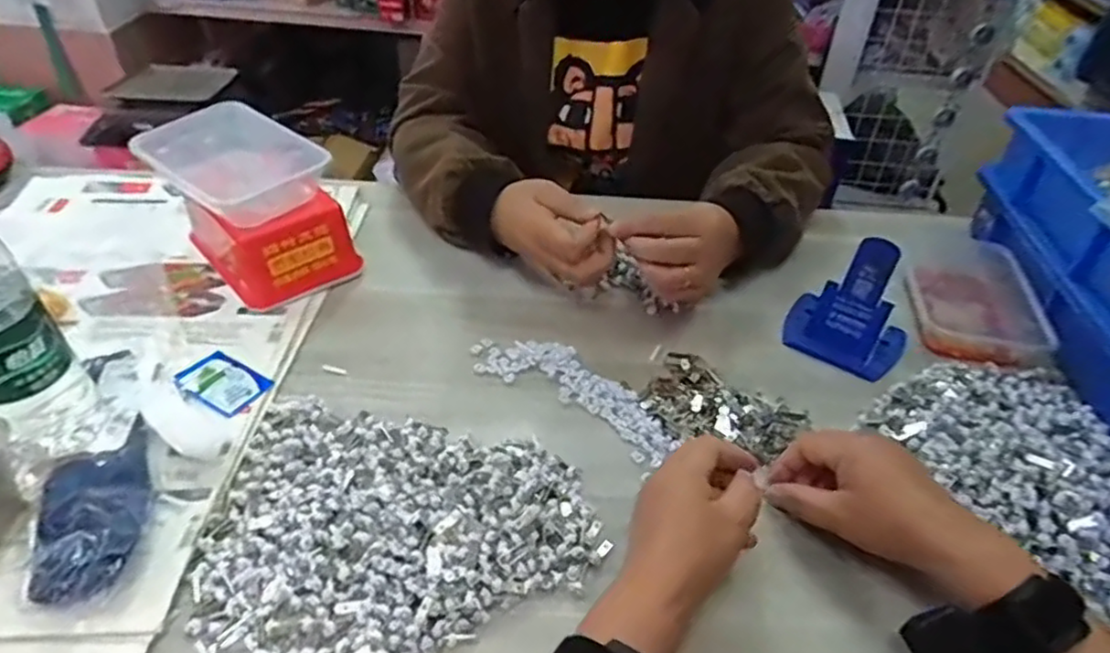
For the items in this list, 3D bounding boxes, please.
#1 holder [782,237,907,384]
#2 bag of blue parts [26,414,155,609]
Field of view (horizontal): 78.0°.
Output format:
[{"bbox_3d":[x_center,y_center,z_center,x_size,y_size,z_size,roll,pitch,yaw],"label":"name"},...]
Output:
[{"bbox_3d":[0.266,-0.019,0.602,0.102,0.095,0.074,19,43,18],"label":"holder"},{"bbox_3d":[-0.300,0.116,0.442,0.066,0.028,0.144,-17,45,-21],"label":"bag of blue parts"}]

